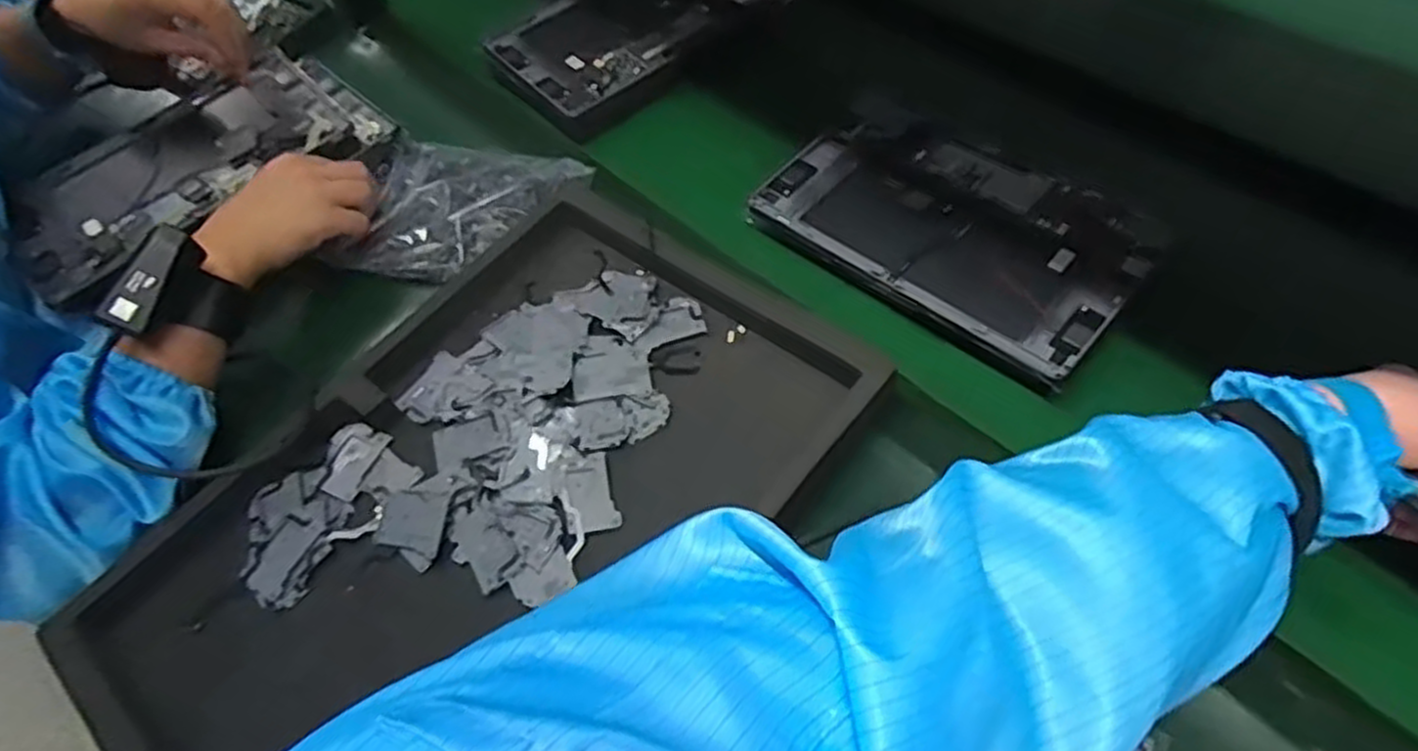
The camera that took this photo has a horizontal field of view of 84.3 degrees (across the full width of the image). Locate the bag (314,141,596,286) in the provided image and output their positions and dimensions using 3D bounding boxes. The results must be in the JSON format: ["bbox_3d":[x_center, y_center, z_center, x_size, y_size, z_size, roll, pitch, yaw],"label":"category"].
[{"bbox_3d":[-0.200,-0.141,0.632,0.195,0.048,0.140,5,55,5],"label":"bag"}]

